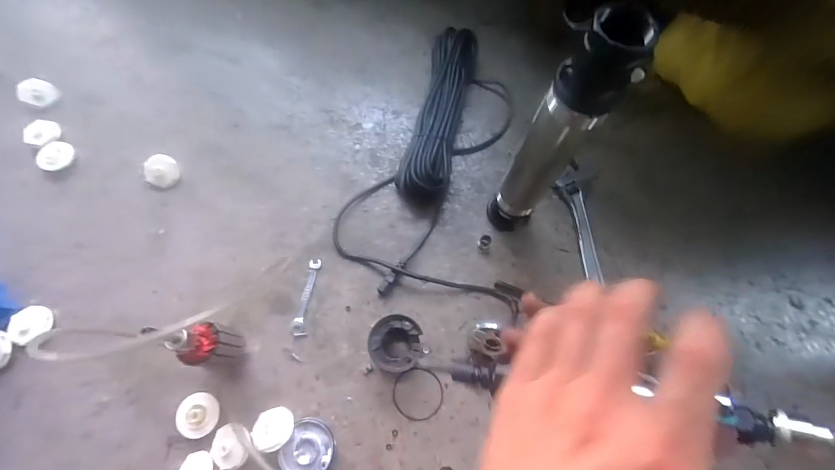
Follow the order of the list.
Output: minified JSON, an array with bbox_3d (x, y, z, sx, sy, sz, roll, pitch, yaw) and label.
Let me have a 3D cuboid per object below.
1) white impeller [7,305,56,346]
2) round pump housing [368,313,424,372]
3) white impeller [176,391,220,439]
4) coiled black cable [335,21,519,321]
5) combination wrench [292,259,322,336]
[{"bbox_3d":[-0.573,0.131,0.558,0.047,0.008,0.055,46,59,5],"label":"white impeller"},{"bbox_3d":[-0.031,0.158,0.539,0.070,0.070,0.073,15,68,5],"label":"round pump housing"},{"bbox_3d":[-0.302,0.248,0.519,0.053,0.017,0.056,0,67,-1],"label":"white impeller"},{"bbox_3d":[0.029,-0.153,0.675,0.295,0.055,0.526,6,67,1],"label":"coiled black cable"},{"bbox_3d":[-0.175,0.098,0.597,0.024,0.004,0.121,6,67,1],"label":"combination wrench"}]

